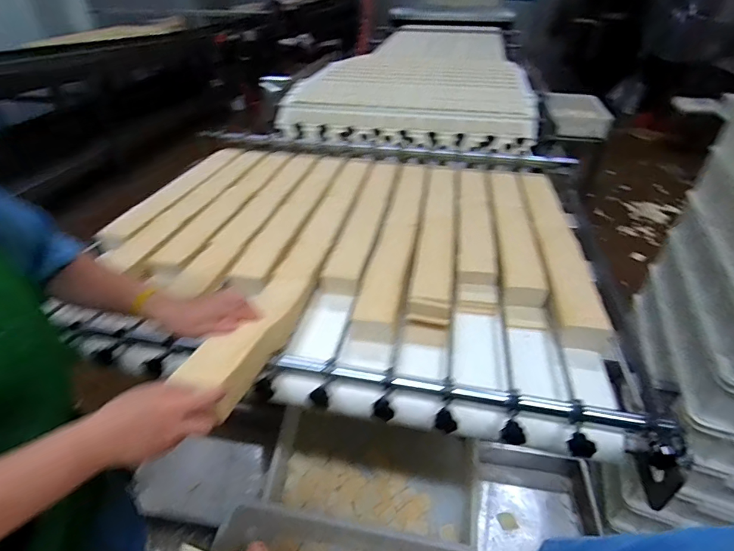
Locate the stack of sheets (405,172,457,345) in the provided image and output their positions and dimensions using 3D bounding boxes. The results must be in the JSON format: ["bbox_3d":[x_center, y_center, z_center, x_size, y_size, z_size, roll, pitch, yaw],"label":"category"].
[{"bbox_3d":[0.169,-0.101,0.986,0.083,0.053,0.691,7,37,9],"label":"stack of sheets"}]

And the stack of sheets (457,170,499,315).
[{"bbox_3d":[0.265,-0.127,1.015,0.079,0.053,0.601,6,37,8],"label":"stack of sheets"}]

